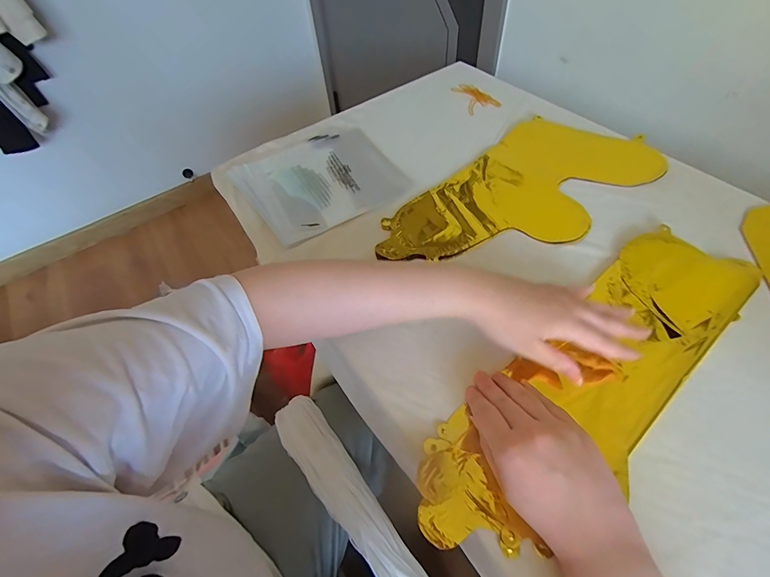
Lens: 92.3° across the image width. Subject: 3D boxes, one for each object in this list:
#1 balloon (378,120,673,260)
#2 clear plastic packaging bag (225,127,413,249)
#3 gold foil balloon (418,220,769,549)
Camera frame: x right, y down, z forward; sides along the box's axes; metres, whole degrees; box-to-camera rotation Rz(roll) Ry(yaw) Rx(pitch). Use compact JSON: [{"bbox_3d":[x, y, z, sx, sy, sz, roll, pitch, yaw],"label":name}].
[{"bbox_3d":[0.191,-0.132,0.515,0.400,0.008,0.198,-38,59,-20],"label":"balloon"},{"bbox_3d":[-0.098,-0.172,0.565,0.220,0.019,0.207,-31,57,-16],"label":"clear plastic packaging bag"},{"bbox_3d":[0.208,0.082,0.368,0.435,0.033,0.128,-33,58,-17],"label":"gold foil balloon"}]

